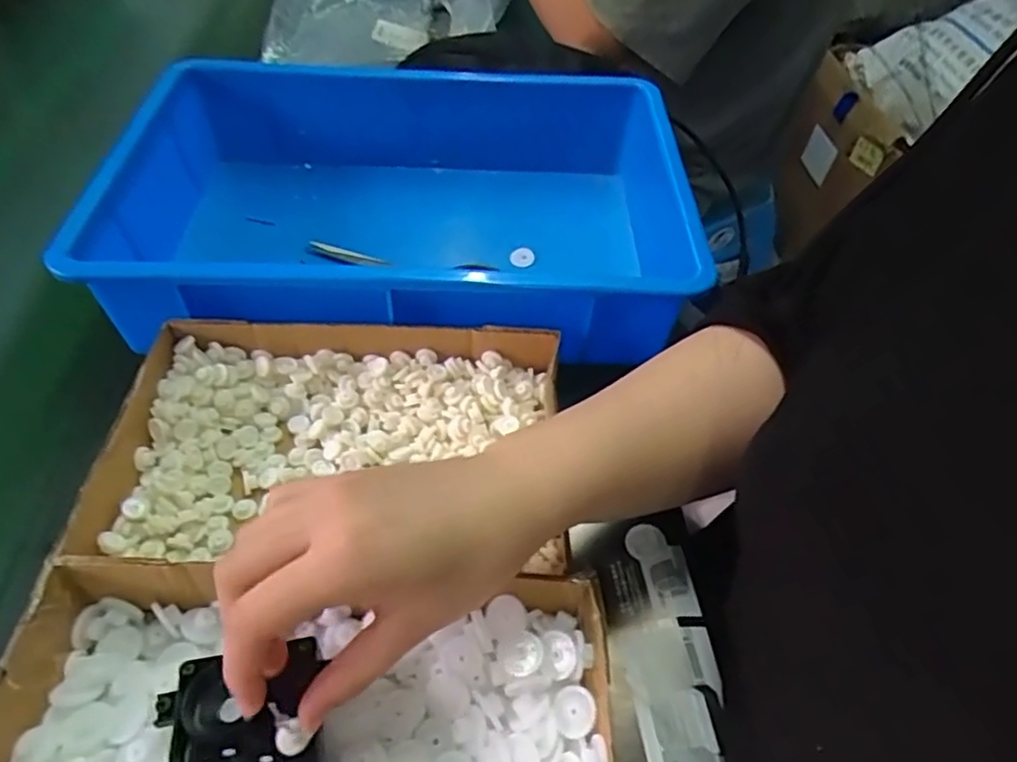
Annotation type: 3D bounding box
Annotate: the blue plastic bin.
[{"bbox_3d":[-0.081,-0.140,0.526,0.432,0.114,0.265,0,50,-3],"label":"blue plastic bin"}]

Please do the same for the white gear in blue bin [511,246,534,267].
[{"bbox_3d":[0.012,-0.106,0.569,0.020,0.006,0.017,-10,90,-10],"label":"white gear in blue bin"}]

